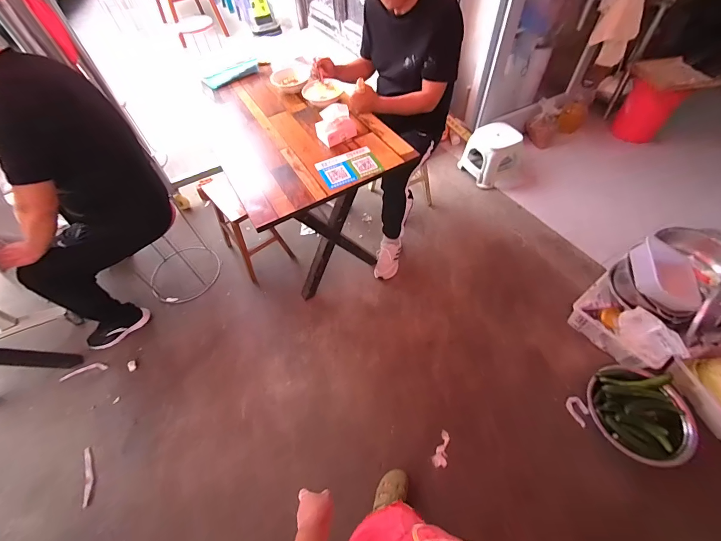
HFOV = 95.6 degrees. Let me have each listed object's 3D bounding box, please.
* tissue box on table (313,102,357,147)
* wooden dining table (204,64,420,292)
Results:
[{"bbox_3d":[-0.091,-0.518,1.155,0.132,0.088,0.108,-32,58,-16],"label":"tissue box on table"},{"bbox_3d":[-0.261,-0.393,1.537,0.602,0.664,0.915,-27,57,-17],"label":"wooden dining table"}]

